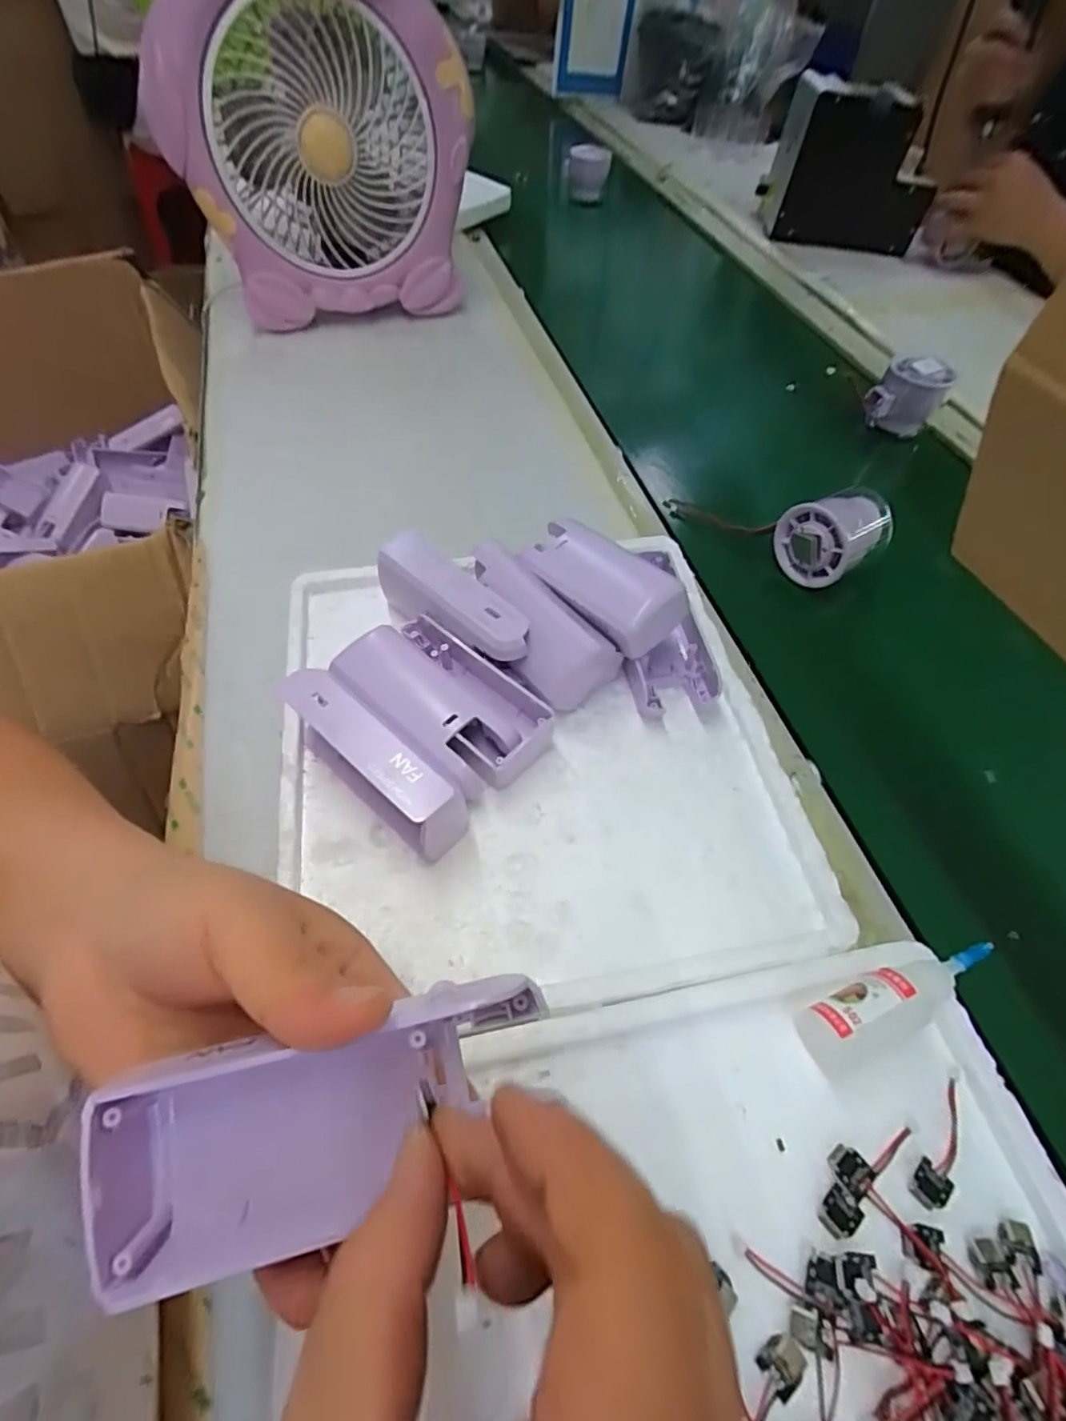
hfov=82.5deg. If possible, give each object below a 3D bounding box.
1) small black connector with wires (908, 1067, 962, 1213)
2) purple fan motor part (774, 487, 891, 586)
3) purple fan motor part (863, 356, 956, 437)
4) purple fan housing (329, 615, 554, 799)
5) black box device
[{"bbox_3d":[0.157,0.162,0.229,0.013,0.004,0.050,33,59,21],"label":"small black connector with wires"},{"bbox_3d":[0.221,-0.126,0.436,0.075,0.047,0.053,-23,57,-17],"label":"purple fan motor part"},{"bbox_3d":[0.335,-0.282,0.546,0.059,0.053,0.047,28,59,15],"label":"purple fan motor part"},{"bbox_3d":[-0.048,-0.002,0.324,0.113,0.034,0.061,36,61,23],"label":"purple fan housing"},{"bbox_3d":[0.408,-0.689,0.776,0.186,0.151,0.104,6,56,1],"label":"black box device"}]

